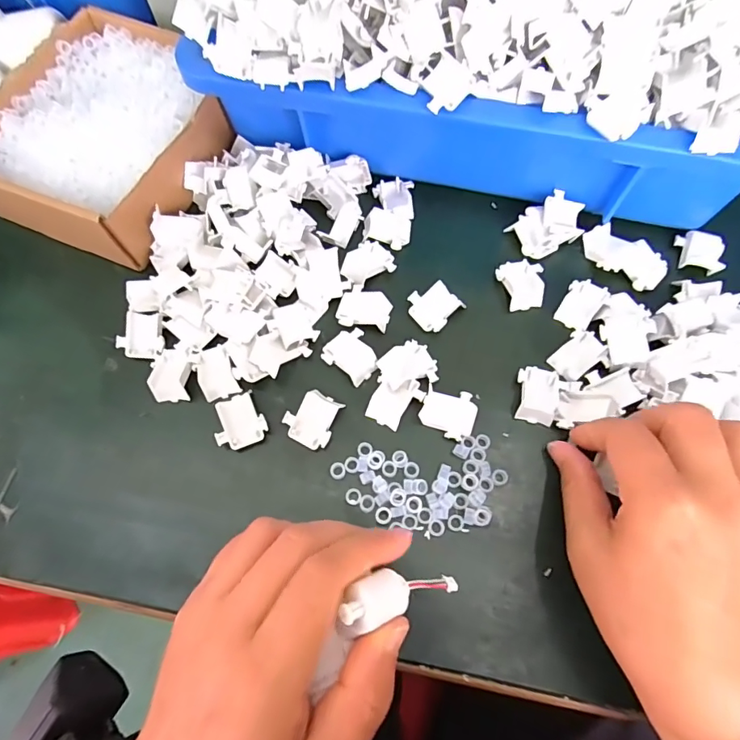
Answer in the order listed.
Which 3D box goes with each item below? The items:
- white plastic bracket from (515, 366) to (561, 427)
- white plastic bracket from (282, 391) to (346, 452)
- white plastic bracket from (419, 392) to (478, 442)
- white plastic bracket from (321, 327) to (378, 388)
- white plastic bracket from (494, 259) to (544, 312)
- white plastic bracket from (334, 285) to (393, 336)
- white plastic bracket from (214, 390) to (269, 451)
[{"bbox_3d":[0.100,0.014,0.280,0.024,0.008,0.033,17,70,7],"label":"white plastic bracket"},{"bbox_3d":[-0.034,0.029,0.276,0.028,0.009,0.031,26,72,10],"label":"white plastic bracket"},{"bbox_3d":[0.047,0.024,0.277,0.032,0.007,0.030,18,70,8],"label":"white plastic bracket"},{"bbox_3d":[-0.010,-0.010,0.294,0.033,0.004,0.029,38,74,14],"label":"white plastic bracket"},{"bbox_3d":[0.101,-0.056,0.311,0.029,0.008,0.032,-10,69,-3],"label":"white plastic bracket"},{"bbox_3d":[-0.003,-0.040,0.306,0.034,0.006,0.029,15,70,7],"label":"white plastic bracket"},{"bbox_3d":[-0.078,0.030,0.276,0.029,0.011,0.030,-24,70,-8],"label":"white plastic bracket"}]

